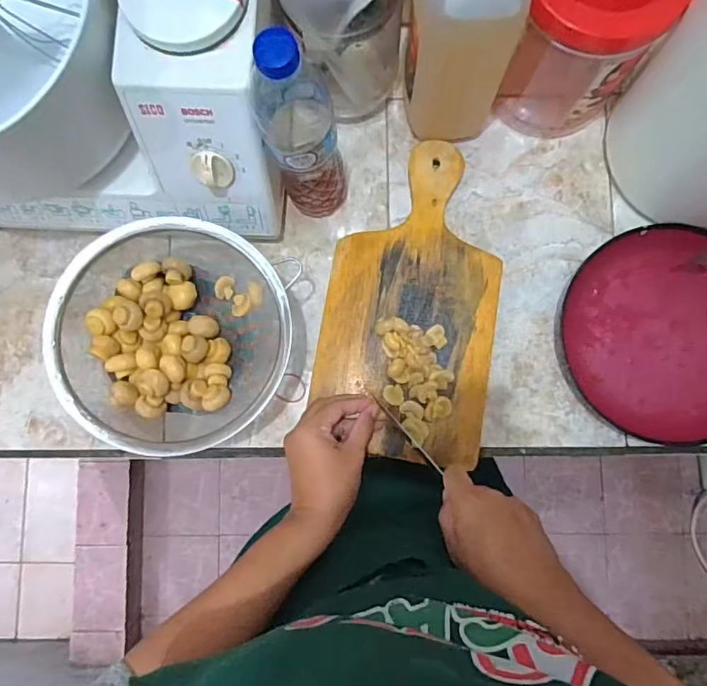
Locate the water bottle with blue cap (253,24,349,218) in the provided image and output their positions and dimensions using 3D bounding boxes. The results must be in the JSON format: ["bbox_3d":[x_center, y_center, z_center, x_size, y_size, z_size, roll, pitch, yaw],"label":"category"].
[{"bbox_3d":[-0.044,-0.185,0.454,0.067,0.241,0.064,-23,85,-1],"label":"water bottle with blue cap"}]

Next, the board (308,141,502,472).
[{"bbox_3d":[0.062,-0.049,0.536,0.183,0.021,0.335,8,85,2],"label":"board"}]

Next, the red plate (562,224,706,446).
[{"bbox_3d":[0.336,-0.011,0.526,0.203,0.038,0.219,0,85,1],"label":"red plate"}]

